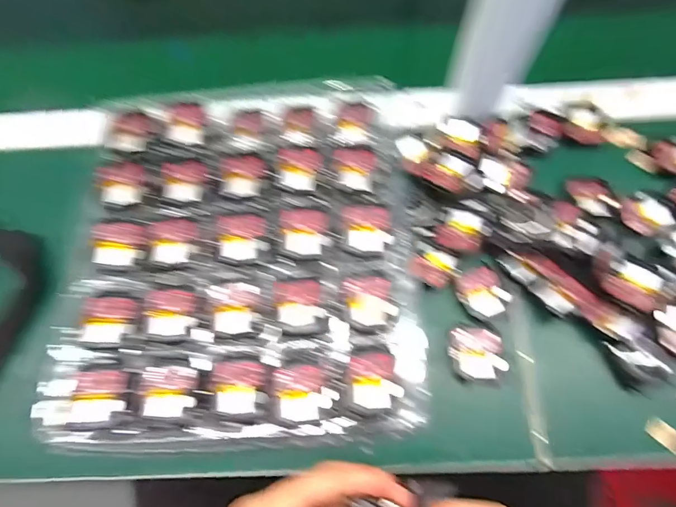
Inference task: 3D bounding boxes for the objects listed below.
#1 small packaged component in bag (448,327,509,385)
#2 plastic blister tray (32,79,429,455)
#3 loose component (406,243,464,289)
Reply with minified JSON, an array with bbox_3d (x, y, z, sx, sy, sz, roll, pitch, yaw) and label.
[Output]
[{"bbox_3d":[0.111,0.081,0.322,0.043,0.013,0.040,4,70,4],"label":"small packaged component in bag"},{"bbox_3d":[-0.073,-0.004,0.332,0.273,0.043,0.302,0,70,2],"label":"plastic blister tray"},{"bbox_3d":[0.083,0.009,0.338,0.041,0.009,0.034,24,73,10],"label":"loose component"}]

